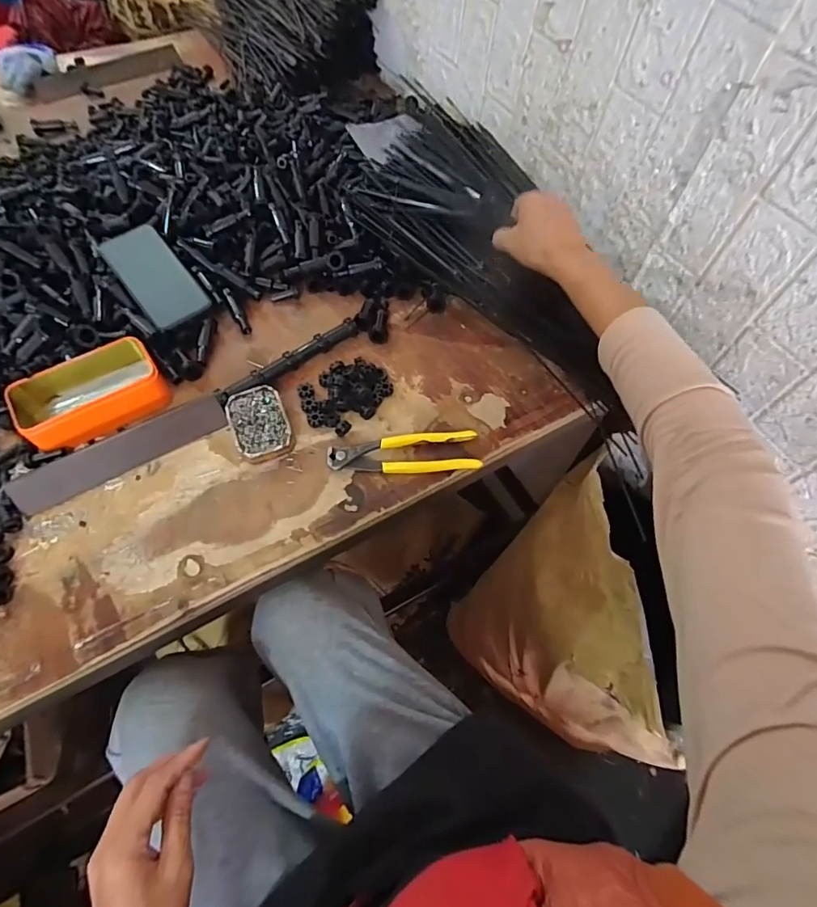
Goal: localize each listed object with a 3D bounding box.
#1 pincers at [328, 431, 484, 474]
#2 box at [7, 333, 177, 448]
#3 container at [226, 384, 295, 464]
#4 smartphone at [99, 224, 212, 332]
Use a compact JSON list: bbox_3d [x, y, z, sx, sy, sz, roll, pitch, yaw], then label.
[{"bbox_3d":[-0.005,-0.001,0.537,0.165,0.018,0.048,-2,60,-5],"label":"pincers"},{"bbox_3d":[-0.358,-0.067,0.540,0.147,0.045,0.083,-30,66,-19],"label":"box"},{"bbox_3d":[-0.169,-0.034,0.544,0.058,0.024,0.095,-18,63,-14],"label":"container"},{"bbox_3d":[-0.323,-0.227,0.608,0.072,0.009,0.162,-38,80,-11],"label":"smartphone"}]

